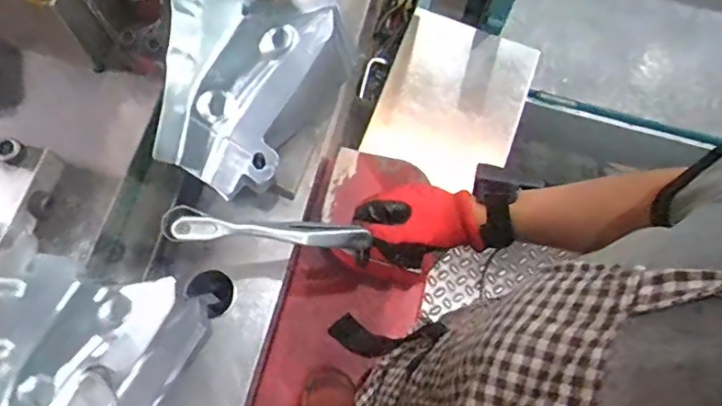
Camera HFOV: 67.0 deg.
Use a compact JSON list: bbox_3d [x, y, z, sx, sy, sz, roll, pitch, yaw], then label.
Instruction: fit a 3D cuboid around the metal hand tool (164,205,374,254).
[{"bbox_3d":[-0.077,0.024,0.460,0.167,0.022,0.024,6,71,-18],"label":"metal hand tool"}]

